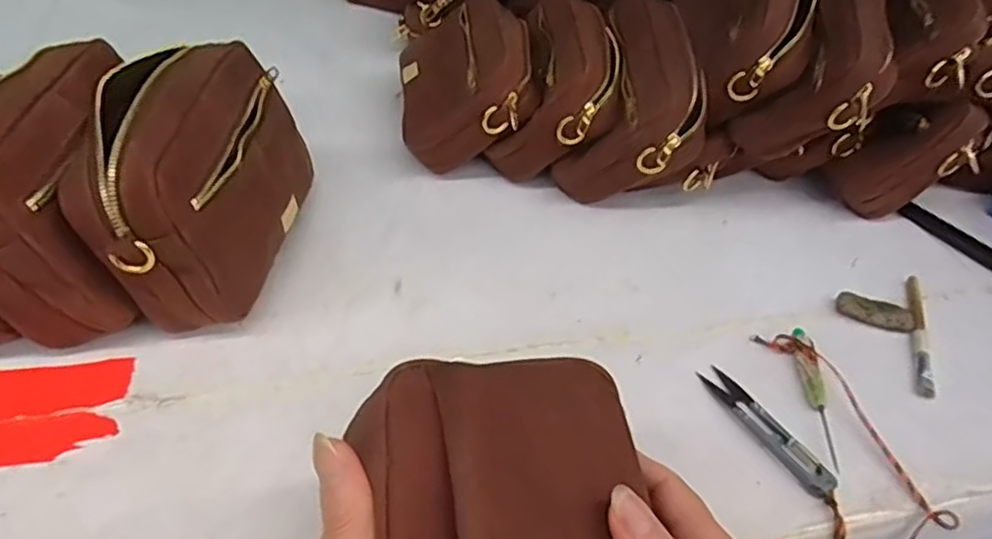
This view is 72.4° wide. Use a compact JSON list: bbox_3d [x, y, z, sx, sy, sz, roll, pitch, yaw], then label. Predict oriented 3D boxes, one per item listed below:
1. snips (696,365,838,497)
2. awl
[{"bbox_3d":[0.167,0.096,0.419,0.023,0.007,0.100,-15,45,-23],"label":"snips"},{"bbox_3d":[0.207,0.079,0.439,0.014,0.008,0.113,9,41,2],"label":"awl"}]

